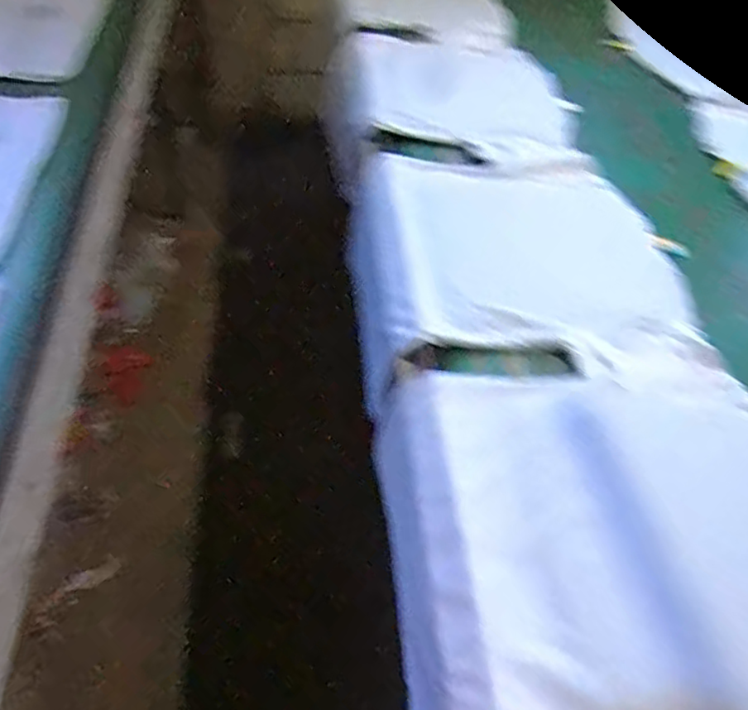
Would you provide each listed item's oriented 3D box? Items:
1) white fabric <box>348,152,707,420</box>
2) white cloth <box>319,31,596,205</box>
[{"bbox_3d":[0.260,-0.153,1.175,0.573,0.169,0.543,1,48,-9],"label":"white fabric"},{"bbox_3d":[0.174,-0.564,1.480,0.554,0.131,0.504,-1,48,-10],"label":"white cloth"}]

